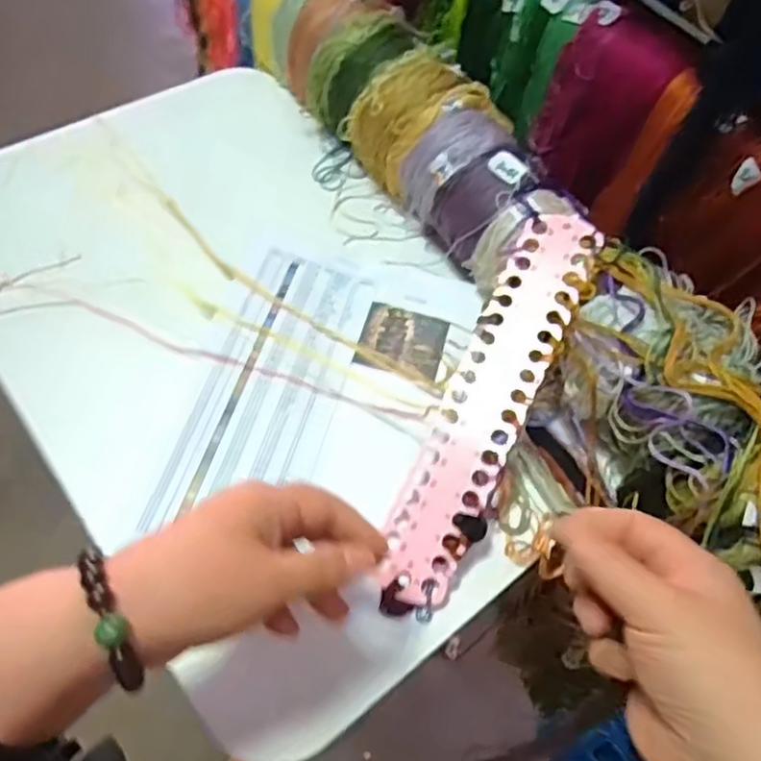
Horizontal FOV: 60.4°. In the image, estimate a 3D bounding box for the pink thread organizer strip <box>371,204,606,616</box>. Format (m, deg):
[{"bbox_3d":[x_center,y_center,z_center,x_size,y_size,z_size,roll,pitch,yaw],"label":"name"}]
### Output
[{"bbox_3d":[0.077,0.011,0.461,0.059,0.008,0.288,22,79,22],"label":"pink thread organizer strip"}]

